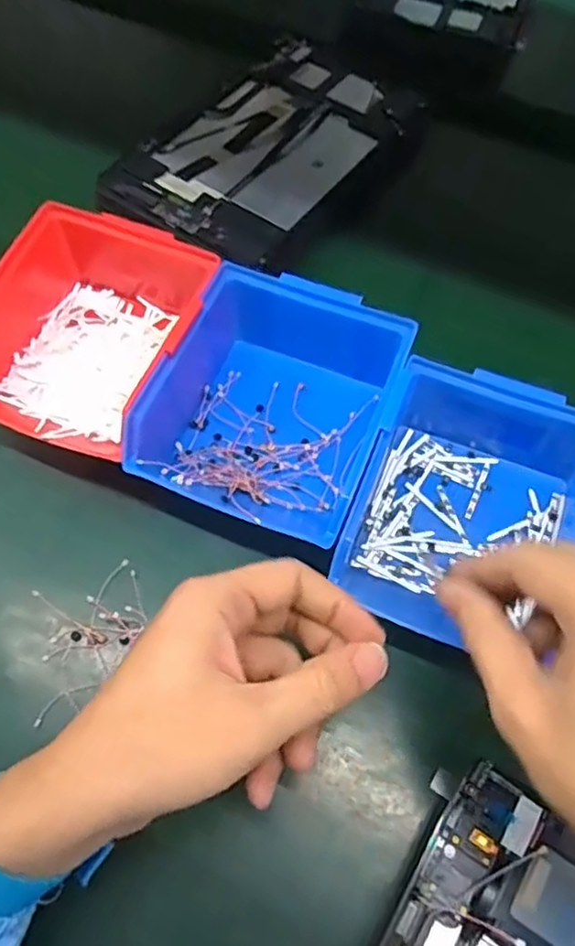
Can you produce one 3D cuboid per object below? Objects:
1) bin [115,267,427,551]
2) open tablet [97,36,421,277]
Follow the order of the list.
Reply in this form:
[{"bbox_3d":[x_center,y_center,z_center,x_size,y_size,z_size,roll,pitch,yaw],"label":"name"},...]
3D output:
[{"bbox_3d":[-0.004,-0.044,0.378,0.119,0.071,0.157,22,63,9],"label":"bin"},{"bbox_3d":[-0.016,-0.256,0.507,0.150,0.012,0.249,31,65,13],"label":"open tablet"}]

